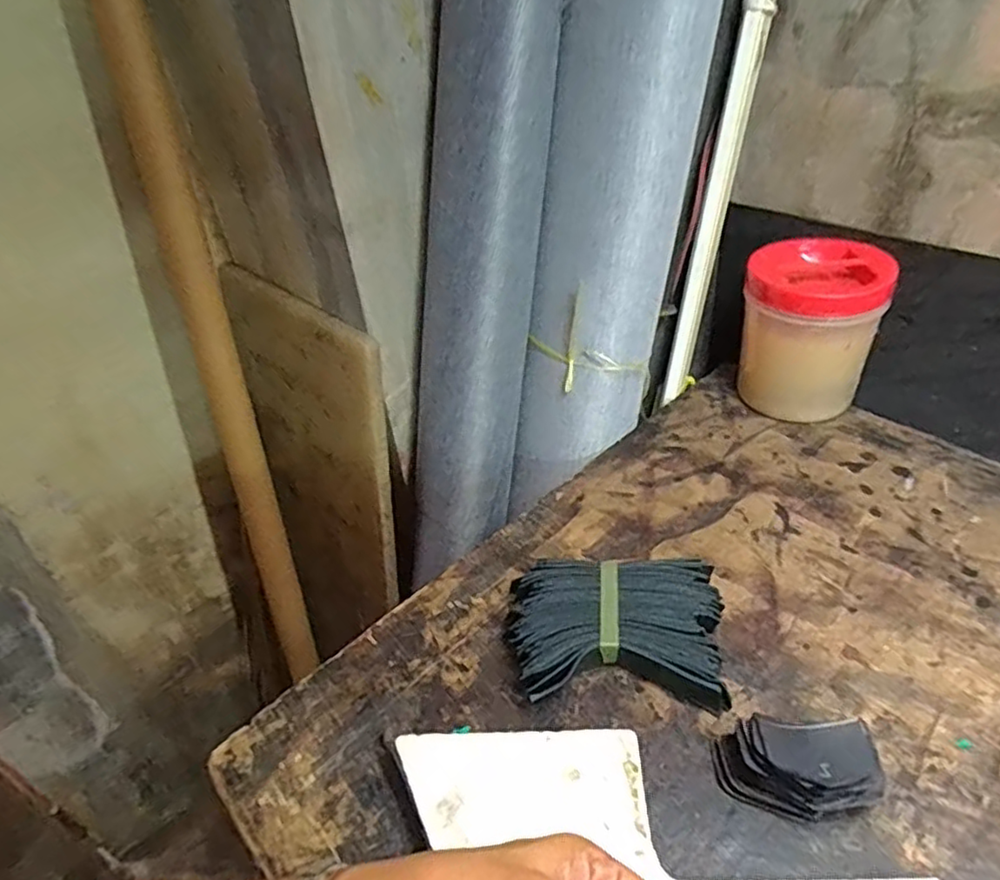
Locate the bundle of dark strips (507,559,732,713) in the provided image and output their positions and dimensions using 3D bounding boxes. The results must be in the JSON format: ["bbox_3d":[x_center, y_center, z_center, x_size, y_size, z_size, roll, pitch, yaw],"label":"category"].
[{"bbox_3d":[0.080,0.132,0.454,0.142,0.032,0.102,-3,39,6],"label":"bundle of dark strips"}]

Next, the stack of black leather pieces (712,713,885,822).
[{"bbox_3d":[0.165,0.184,0.368,0.078,0.044,0.039,6,40,16],"label":"stack of black leather pieces"}]

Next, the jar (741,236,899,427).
[{"bbox_3d":[0.295,-0.103,0.627,0.118,0.144,0.102,14,43,24],"label":"jar"}]

